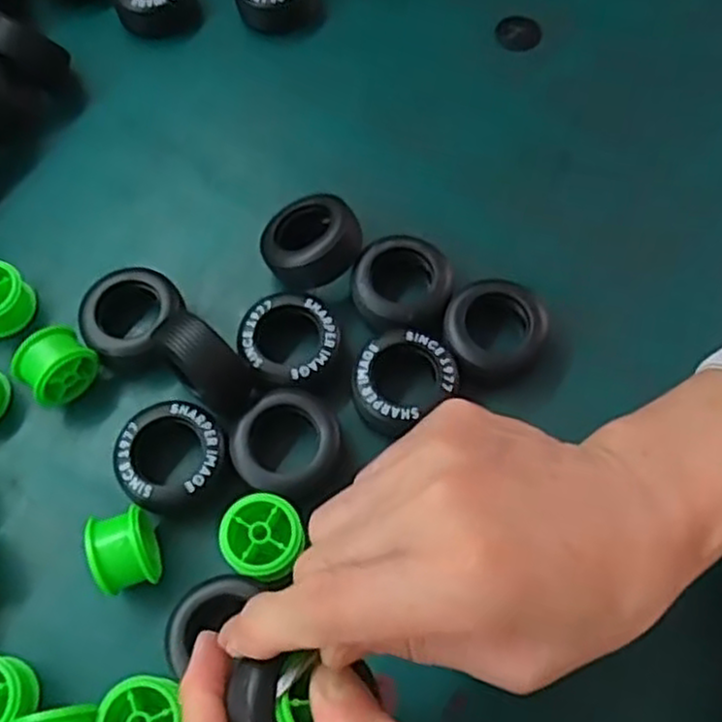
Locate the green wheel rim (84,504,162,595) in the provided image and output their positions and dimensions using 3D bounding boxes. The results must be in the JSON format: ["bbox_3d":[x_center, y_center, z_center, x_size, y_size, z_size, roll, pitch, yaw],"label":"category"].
[{"bbox_3d":[-0.100,0.082,0.323,0.025,0.031,0.032,-20,67,-8],"label":"green wheel rim"}]

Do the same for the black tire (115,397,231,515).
[{"bbox_3d":[-0.085,0.045,0.344,0.048,0.024,0.048,2,66,2],"label":"black tire"}]

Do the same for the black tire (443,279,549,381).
[{"bbox_3d":[0.065,-0.014,0.373,0.051,0.023,0.047,0,66,1],"label":"black tire"}]

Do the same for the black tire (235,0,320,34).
[{"bbox_3d":[-0.053,-0.231,0.469,0.050,0.023,0.051,0,66,1],"label":"black tire"}]

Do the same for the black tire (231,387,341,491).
[{"bbox_3d":[-0.035,0.038,0.347,0.049,0.026,0.042,-27,68,-11],"label":"black tire"}]

